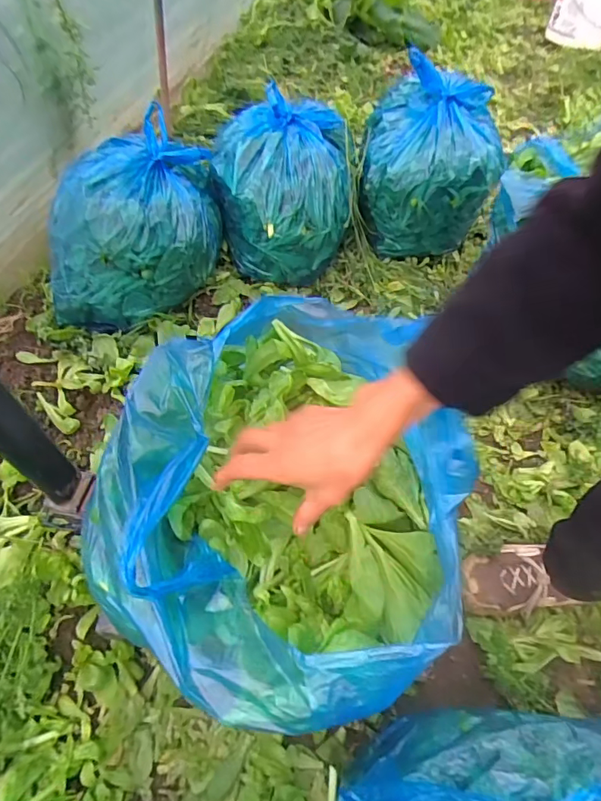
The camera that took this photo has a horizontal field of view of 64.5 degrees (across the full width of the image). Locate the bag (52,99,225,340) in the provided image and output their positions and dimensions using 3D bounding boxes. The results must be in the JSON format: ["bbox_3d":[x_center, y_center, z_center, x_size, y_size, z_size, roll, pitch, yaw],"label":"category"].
[{"bbox_3d":[-0.345,-0.356,1.001,0.313,0.270,0.353,5,55,2],"label":"bag"}]

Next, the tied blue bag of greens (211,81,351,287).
[{"bbox_3d":[-0.042,-0.486,1.092,0.299,0.270,0.322,1,55,-1],"label":"tied blue bag of greens"}]

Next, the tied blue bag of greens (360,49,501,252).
[{"bbox_3d":[0.298,-0.548,1.110,0.302,0.284,0.284,5,55,2],"label":"tied blue bag of greens"}]

